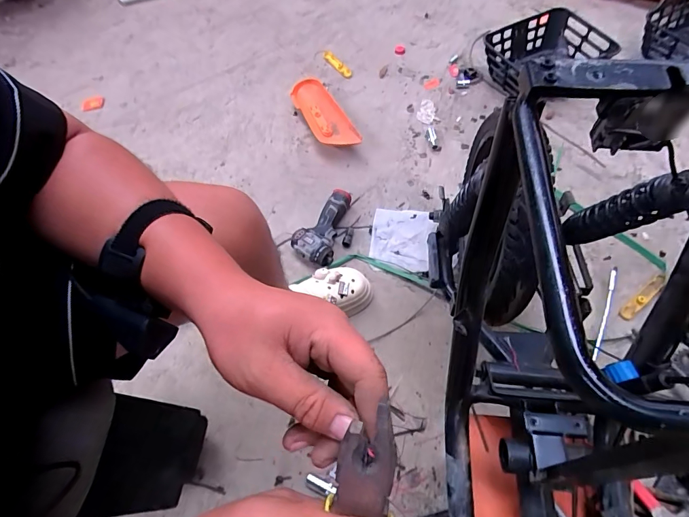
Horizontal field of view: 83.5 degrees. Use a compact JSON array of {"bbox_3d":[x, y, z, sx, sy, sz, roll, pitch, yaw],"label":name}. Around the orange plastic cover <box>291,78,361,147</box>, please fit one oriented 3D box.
[{"bbox_3d":[-0.059,-0.432,1.176,0.110,0.052,0.331,-29,64,-10],"label":"orange plastic cover"}]

